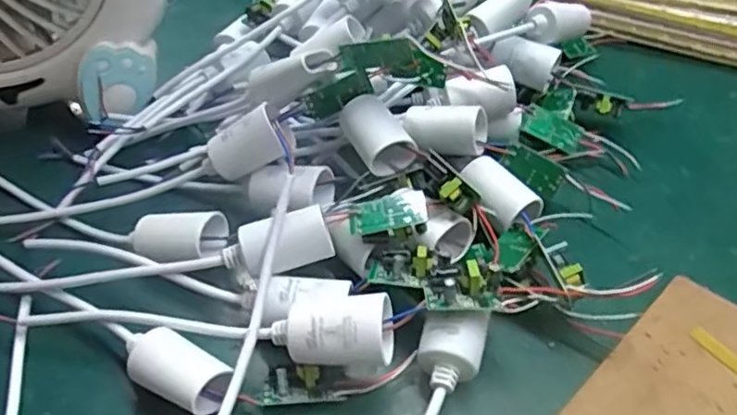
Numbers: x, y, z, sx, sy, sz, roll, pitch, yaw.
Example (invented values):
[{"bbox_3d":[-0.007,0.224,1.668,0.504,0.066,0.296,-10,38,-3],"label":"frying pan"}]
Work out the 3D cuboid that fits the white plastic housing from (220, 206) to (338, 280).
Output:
[{"bbox_3d":[-0.045,0.017,0.319,0.051,0.023,0.021,-16,45,-14],"label":"white plastic housing"}]

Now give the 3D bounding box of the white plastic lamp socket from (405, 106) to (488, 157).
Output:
[{"bbox_3d":[0.043,-0.043,0.365,0.045,0.028,0.020,5,44,8],"label":"white plastic lamp socket"}]

